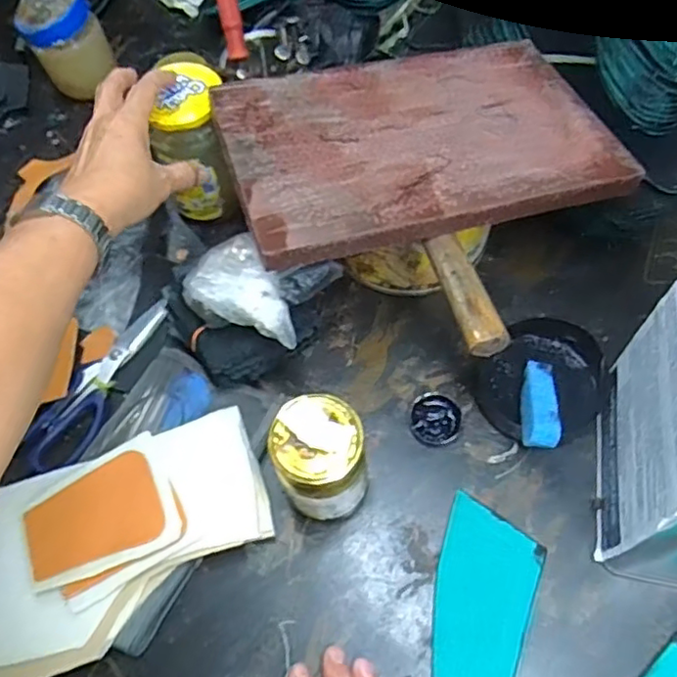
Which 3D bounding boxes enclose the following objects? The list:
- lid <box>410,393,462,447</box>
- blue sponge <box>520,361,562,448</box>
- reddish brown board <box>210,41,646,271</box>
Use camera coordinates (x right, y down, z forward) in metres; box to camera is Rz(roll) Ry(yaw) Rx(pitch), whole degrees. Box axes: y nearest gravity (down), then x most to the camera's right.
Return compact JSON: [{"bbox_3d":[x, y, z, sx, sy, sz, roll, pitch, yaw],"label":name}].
[{"bbox_3d":[0.078,0.066,0.498,0.039,0.007,0.040,16,63,12],"label":"lid"},{"bbox_3d":[0.149,0.046,0.460,0.024,0.018,0.089,9,37,8],"label":"blue sponge"},{"bbox_3d":[0.060,-0.152,0.469,0.282,0.016,0.183,-13,58,-12],"label":"reddish brown board"}]

